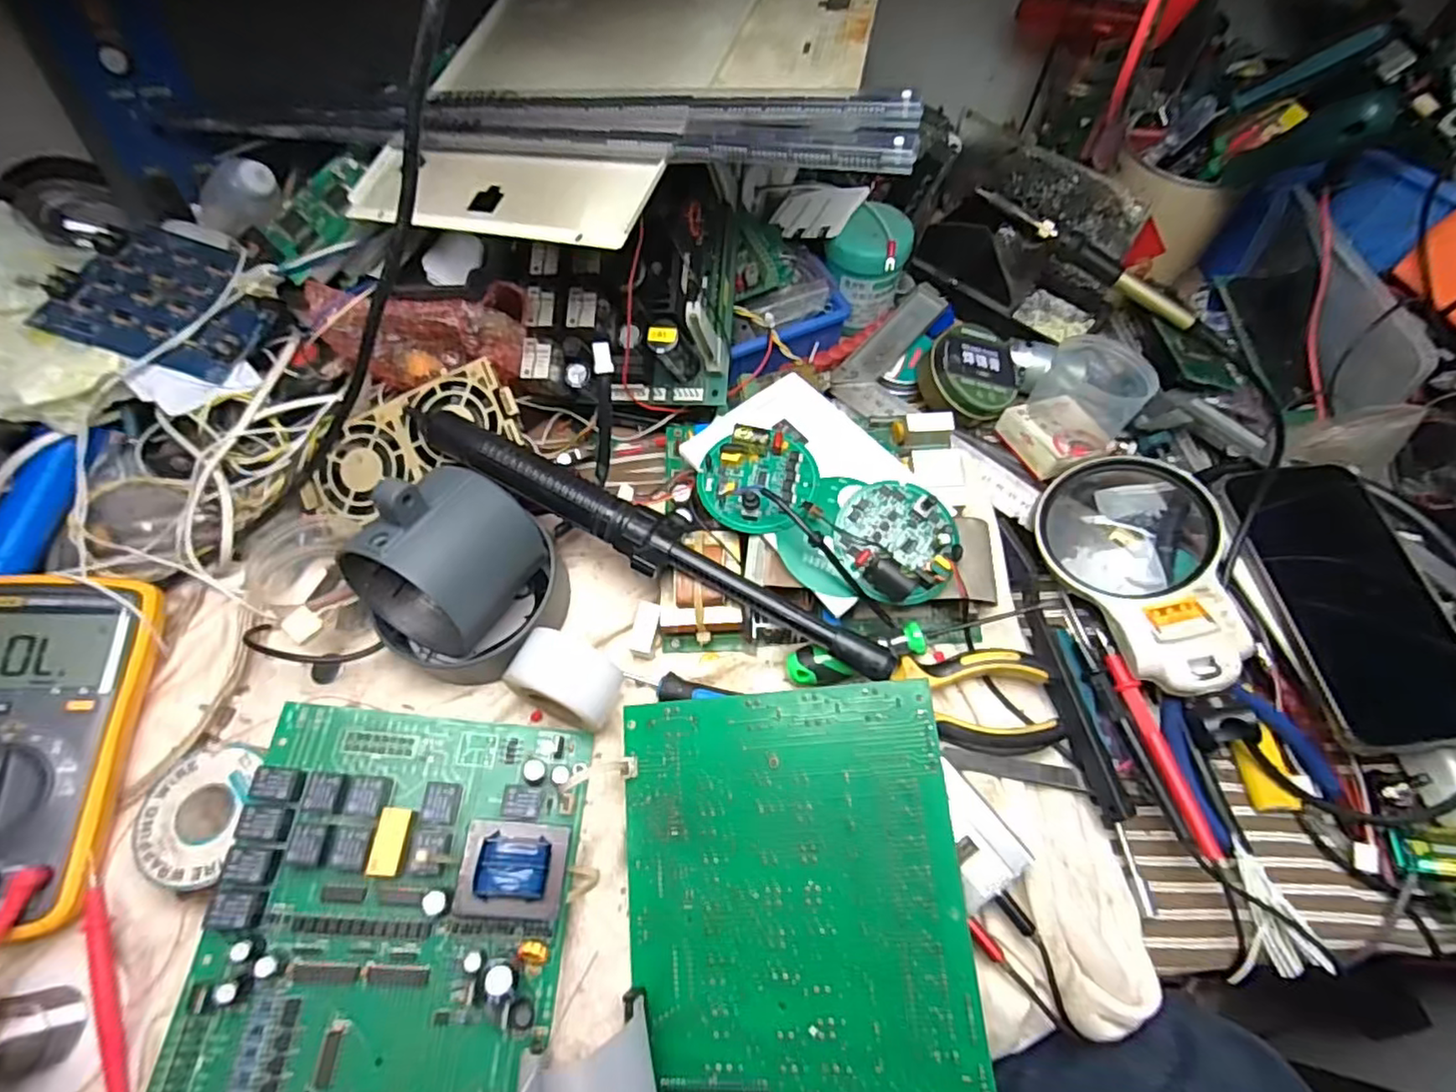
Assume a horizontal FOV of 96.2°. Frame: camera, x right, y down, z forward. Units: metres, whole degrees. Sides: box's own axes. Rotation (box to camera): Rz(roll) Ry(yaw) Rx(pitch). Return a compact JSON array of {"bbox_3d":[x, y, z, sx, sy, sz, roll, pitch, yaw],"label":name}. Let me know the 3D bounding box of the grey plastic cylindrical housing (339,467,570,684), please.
[{"bbox_3d":[-0.150,0.014,0.361,0.078,0.108,0.102,40,70,19],"label":"grey plastic cylindrical housing"}]

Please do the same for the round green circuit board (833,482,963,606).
[{"bbox_3d":[0.095,-0.003,0.374,0.068,0.024,0.068,0,63,0],"label":"round green circuit board"}]

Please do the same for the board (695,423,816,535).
[{"bbox_3d":[0.018,-0.040,0.386,0.069,0.023,0.059,-5,63,-2],"label":"board"}]

